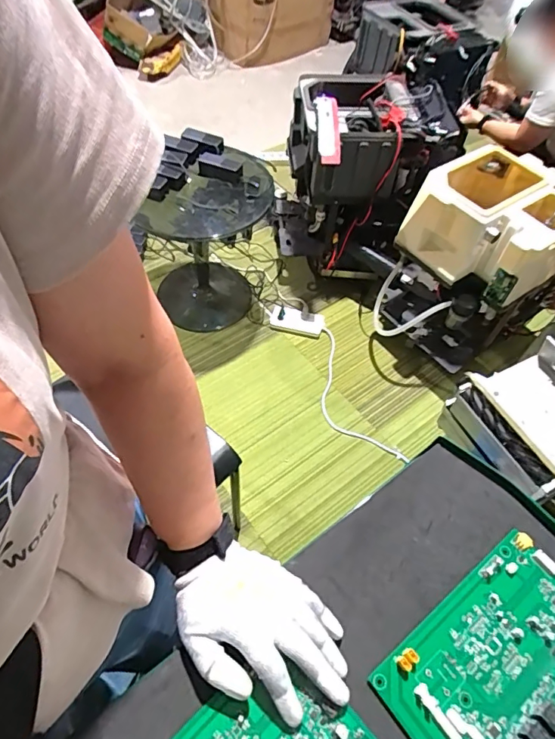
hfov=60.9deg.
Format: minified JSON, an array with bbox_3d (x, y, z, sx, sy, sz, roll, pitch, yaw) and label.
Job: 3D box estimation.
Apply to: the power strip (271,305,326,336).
[{"bbox_3d":[0.073,-0.181,1.743,0.198,0.027,0.089,15,72,8],"label":"power strip"}]

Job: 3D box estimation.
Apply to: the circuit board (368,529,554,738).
[{"bbox_3d":[0.208,0.260,0.385,0.204,0.028,0.176,-30,62,-23],"label":"circuit board"}]

